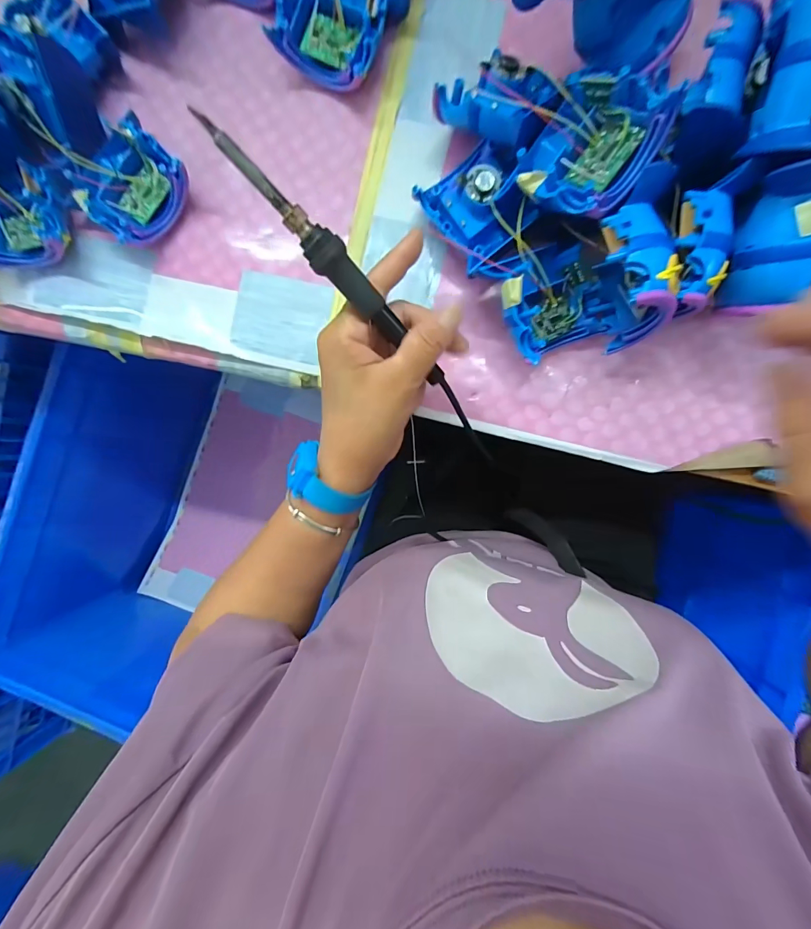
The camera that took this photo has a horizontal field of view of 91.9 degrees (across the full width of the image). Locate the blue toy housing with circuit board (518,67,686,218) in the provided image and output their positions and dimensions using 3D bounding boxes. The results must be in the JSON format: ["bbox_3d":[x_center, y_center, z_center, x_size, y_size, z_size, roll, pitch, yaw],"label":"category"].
[{"bbox_3d":[0.118,-0.202,0.253,0.071,0.032,0.081,32,94,4],"label":"blue toy housing with circuit board"}]

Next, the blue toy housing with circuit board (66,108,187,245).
[{"bbox_3d":[-0.229,-0.235,0.331,0.076,0.037,0.079,42,95,3],"label":"blue toy housing with circuit board"}]

